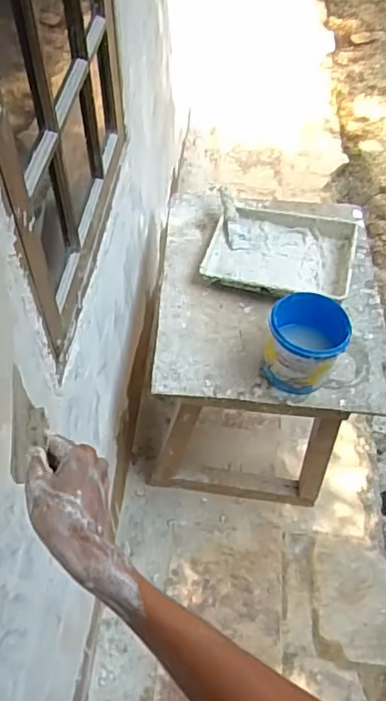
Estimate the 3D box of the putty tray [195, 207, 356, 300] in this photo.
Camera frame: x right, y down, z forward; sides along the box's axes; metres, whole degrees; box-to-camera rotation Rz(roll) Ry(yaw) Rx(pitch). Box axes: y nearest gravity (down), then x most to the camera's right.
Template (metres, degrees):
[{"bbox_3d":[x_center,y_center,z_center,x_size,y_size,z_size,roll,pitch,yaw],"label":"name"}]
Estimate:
[{"bbox_3d":[0.223,-0.242,1.439,0.346,0.065,0.293,14,54,10],"label":"putty tray"}]

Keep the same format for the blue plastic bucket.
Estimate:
[{"bbox_3d":[0.237,-0.006,1.211,0.159,0.157,0.157,0,53,0],"label":"blue plastic bucket"}]

